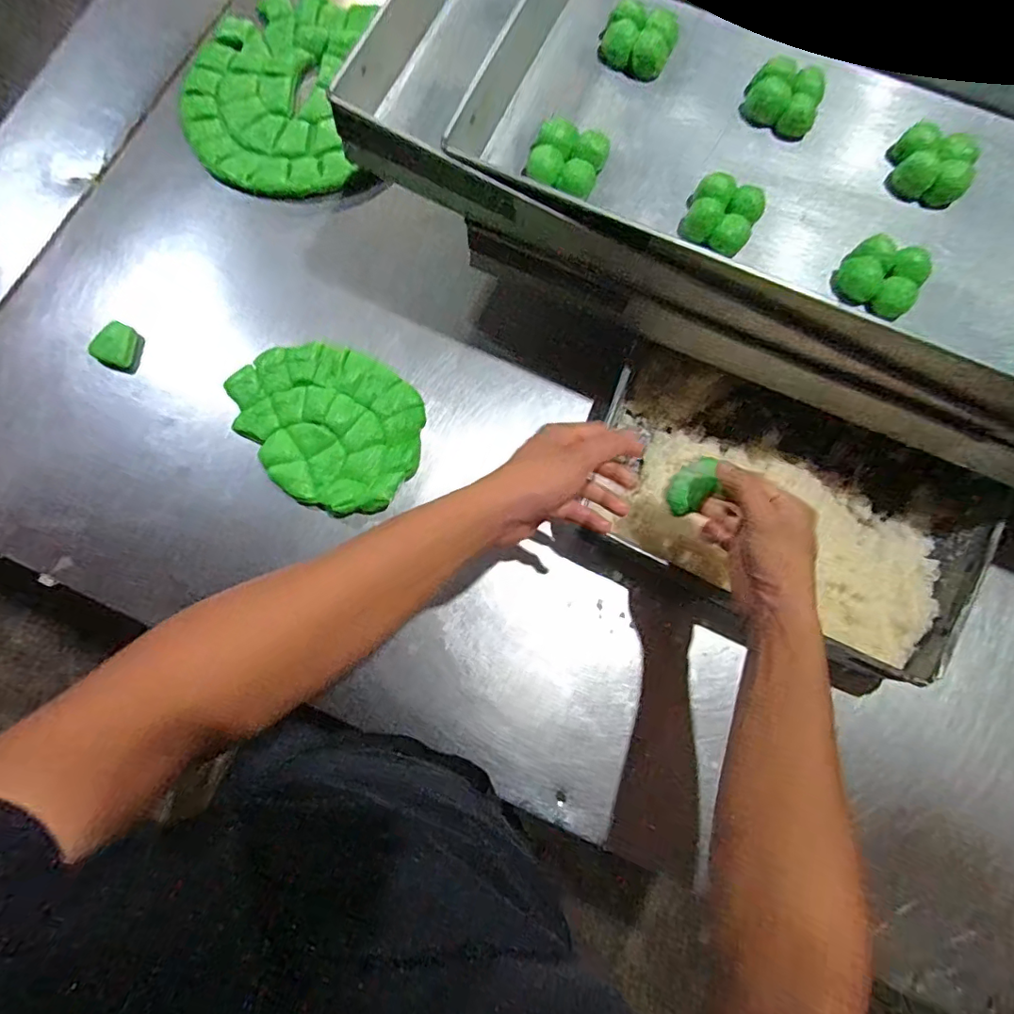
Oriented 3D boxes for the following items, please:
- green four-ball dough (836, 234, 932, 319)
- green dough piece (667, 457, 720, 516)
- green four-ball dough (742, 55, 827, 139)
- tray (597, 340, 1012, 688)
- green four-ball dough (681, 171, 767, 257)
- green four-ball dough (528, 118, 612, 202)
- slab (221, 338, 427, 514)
[{"bbox_3d":[0.333,-0.204,0.476,0.067,0.033,0.062,37,78,6],"label":"green four-ball dough"},{"bbox_3d":[0.162,-0.019,0.462,0.031,0.026,0.055,36,117,20],"label":"green dough piece"},{"bbox_3d":[0.269,-0.400,0.512,0.068,0.031,0.066,21,77,3],"label":"green four-ball dough"},{"bbox_3d":[0.274,-0.004,0.538,0.382,0.061,0.231,24,79,4],"label":"tray"},{"bbox_3d":[0.195,-0.264,0.483,0.064,0.033,0.063,25,77,4],"label":"green four-ball dough"},{"bbox_3d":[0.055,-0.319,0.491,0.064,0.029,0.056,22,77,3],"label":"green four-ball dough"},{"bbox_3d":[-0.189,-0.091,0.560,0.206,0.023,0.159,32,80,6],"label":"slab"}]

